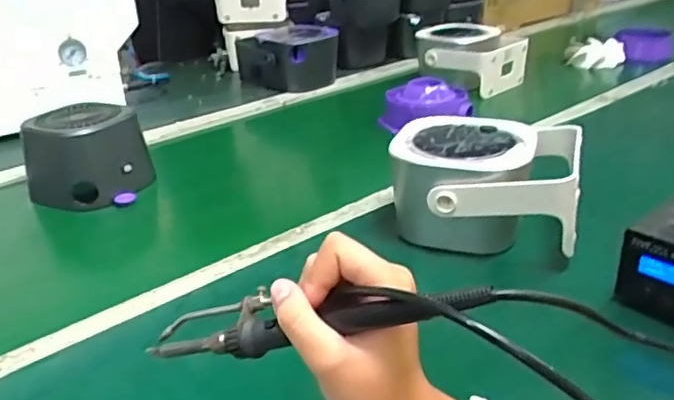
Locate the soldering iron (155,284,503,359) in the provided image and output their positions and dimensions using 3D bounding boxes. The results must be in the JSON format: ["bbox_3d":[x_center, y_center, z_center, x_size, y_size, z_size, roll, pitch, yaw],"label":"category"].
[{"bbox_3d":[-0.022,0.062,0.318,0.210,0.022,0.027,-15,20,32],"label":"soldering iron"}]

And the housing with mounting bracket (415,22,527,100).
[{"bbox_3d":[0.260,-0.285,1.231,0.188,0.096,0.181,-25,33,-37],"label":"housing with mounting bracket"}]

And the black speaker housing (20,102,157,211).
[{"bbox_3d":[-0.326,-0.060,0.809,0.119,0.095,0.121,10,28,25],"label":"black speaker housing"}]

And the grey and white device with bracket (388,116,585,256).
[{"bbox_3d":[0.156,-0.018,0.646,0.187,0.098,0.147,5,27,17],"label":"grey and white device with bracket"}]

